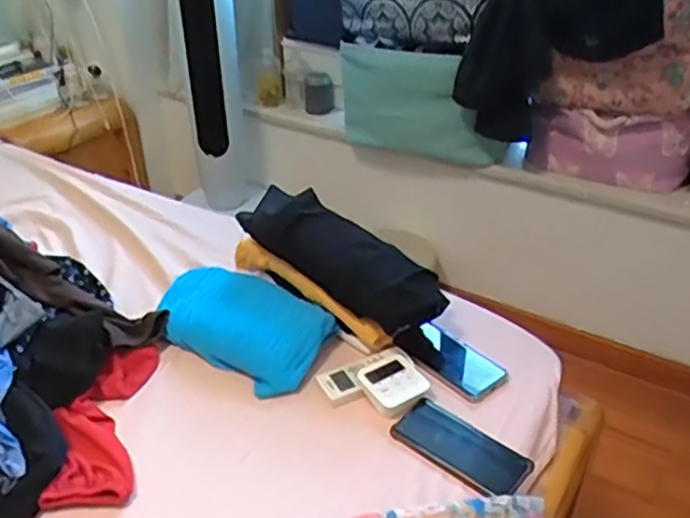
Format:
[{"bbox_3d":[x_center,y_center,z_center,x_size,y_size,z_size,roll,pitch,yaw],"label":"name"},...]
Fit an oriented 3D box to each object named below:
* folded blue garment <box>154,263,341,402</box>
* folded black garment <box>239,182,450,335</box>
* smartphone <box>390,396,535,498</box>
[{"bbox_3d":[-0.153,0.095,1.013,0.292,0.034,0.160,23,39,32],"label":"folded blue garment"},{"bbox_3d":[-0.013,-0.008,1.023,0.350,0.073,0.122,32,44,23],"label":"folded black garment"},{"bbox_3d":[0.140,0.229,0.819,0.162,0.016,0.077,25,41,34],"label":"smartphone"}]

